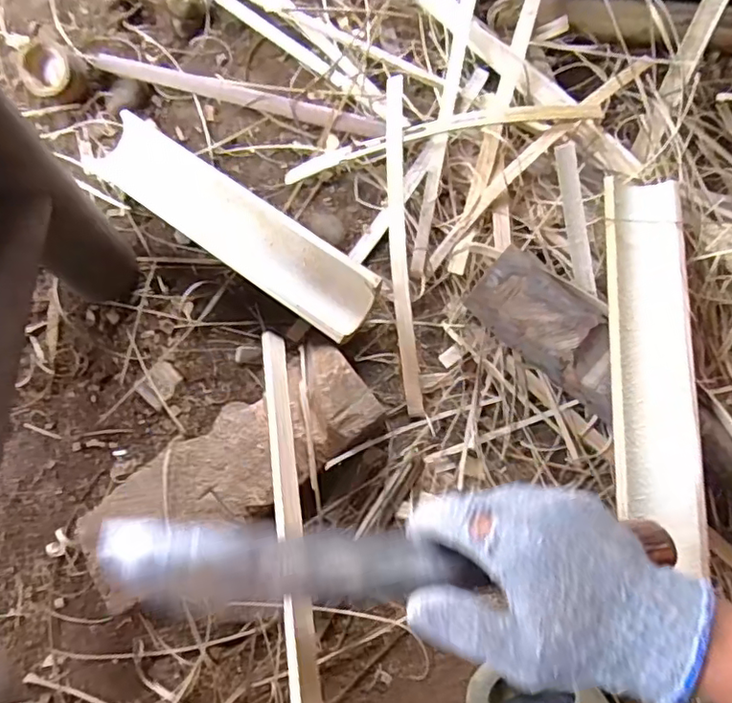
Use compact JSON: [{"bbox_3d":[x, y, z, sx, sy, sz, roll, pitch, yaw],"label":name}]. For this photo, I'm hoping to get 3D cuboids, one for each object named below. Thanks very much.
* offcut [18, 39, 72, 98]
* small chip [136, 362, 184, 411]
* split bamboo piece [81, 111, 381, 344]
[{"bbox_3d":[-0.361,-0.317,0.655,0.054,0.015,0.058,-2,110,-5],"label":"offcut"},{"bbox_3d":[-0.214,0.034,0.605,0.034,0.005,0.044,35,79,9],"label":"small chip"},{"bbox_3d":[-0.145,-0.138,0.604,0.357,0.039,0.079,37,79,10],"label":"split bamboo piece"}]

